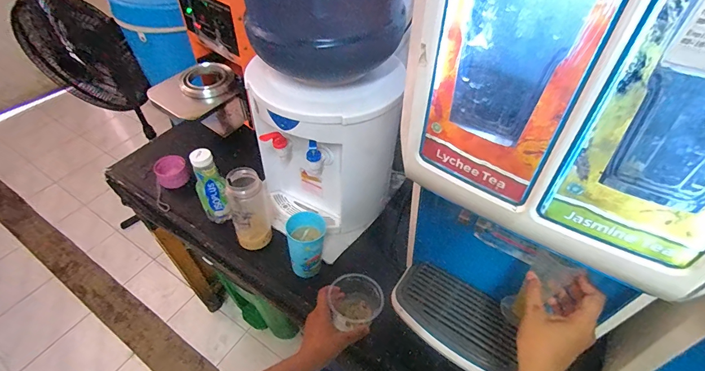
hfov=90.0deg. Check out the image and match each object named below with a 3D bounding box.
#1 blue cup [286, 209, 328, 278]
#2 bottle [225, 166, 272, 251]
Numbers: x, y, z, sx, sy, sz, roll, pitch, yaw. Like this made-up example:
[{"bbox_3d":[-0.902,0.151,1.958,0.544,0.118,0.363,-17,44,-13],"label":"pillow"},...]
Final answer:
[{"bbox_3d":[-0.086,0.116,0.691,0.074,0.107,0.076,-8,47,-8],"label":"blue cup"},{"bbox_3d":[-0.212,0.043,0.721,0.075,0.167,0.085,-17,49,-15],"label":"bottle"}]

